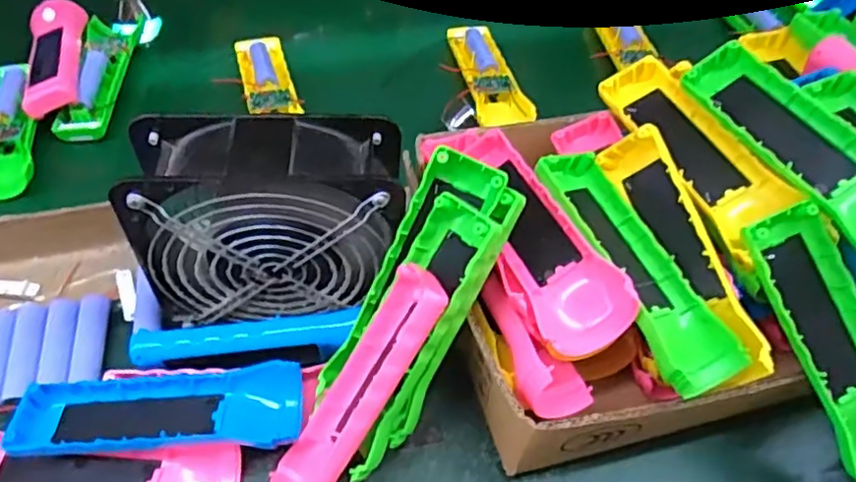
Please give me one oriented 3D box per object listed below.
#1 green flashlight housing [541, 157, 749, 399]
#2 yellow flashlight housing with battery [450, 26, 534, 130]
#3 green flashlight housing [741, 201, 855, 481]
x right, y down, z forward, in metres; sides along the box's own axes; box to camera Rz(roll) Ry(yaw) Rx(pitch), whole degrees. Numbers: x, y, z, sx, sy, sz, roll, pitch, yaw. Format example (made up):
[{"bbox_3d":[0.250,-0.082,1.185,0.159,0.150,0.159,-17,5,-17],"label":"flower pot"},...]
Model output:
[{"bbox_3d":[0.116,0.012,0.361,0.051,0.034,0.153,-17,55,-16],"label":"green flashlight housing"},{"bbox_3d":[0.060,-0.161,0.601,0.055,0.021,0.147,-5,52,-7],"label":"yellow flashlight housing with battery"},{"bbox_3d":[0.222,0.056,0.346,0.050,0.024,0.152,-27,90,-21],"label":"green flashlight housing"}]

